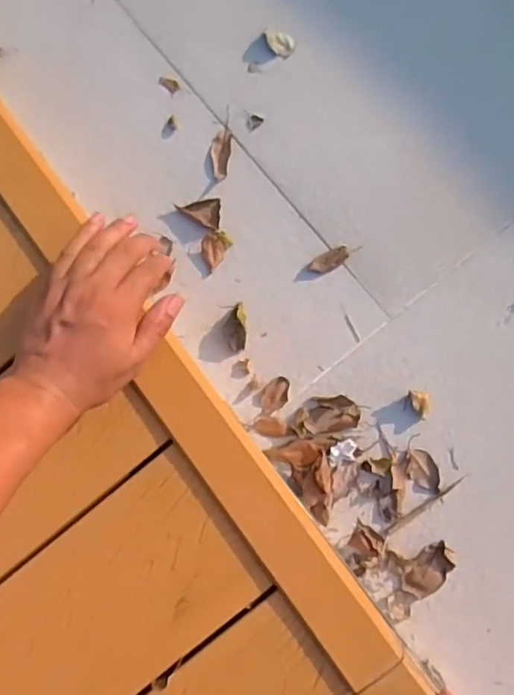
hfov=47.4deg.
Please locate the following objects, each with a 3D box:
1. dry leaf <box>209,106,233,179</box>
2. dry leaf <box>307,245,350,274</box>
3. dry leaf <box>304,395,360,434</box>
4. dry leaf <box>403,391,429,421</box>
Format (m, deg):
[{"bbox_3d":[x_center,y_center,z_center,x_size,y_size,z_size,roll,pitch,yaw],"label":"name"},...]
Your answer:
[{"bbox_3d":[-0.034,-0.195,0.562,0.020,0.004,0.069,8,86,8],"label":"dry leaf"},{"bbox_3d":[0.066,-0.080,0.536,0.039,0.007,0.016,-24,83,5],"label":"dry leaf"},{"bbox_3d":[0.067,0.060,0.523,0.047,0.008,0.031,-7,84,7],"label":"dry leaf"},{"bbox_3d":[0.140,0.049,0.510,0.019,0.014,0.022,10,85,6],"label":"dry leaf"}]

